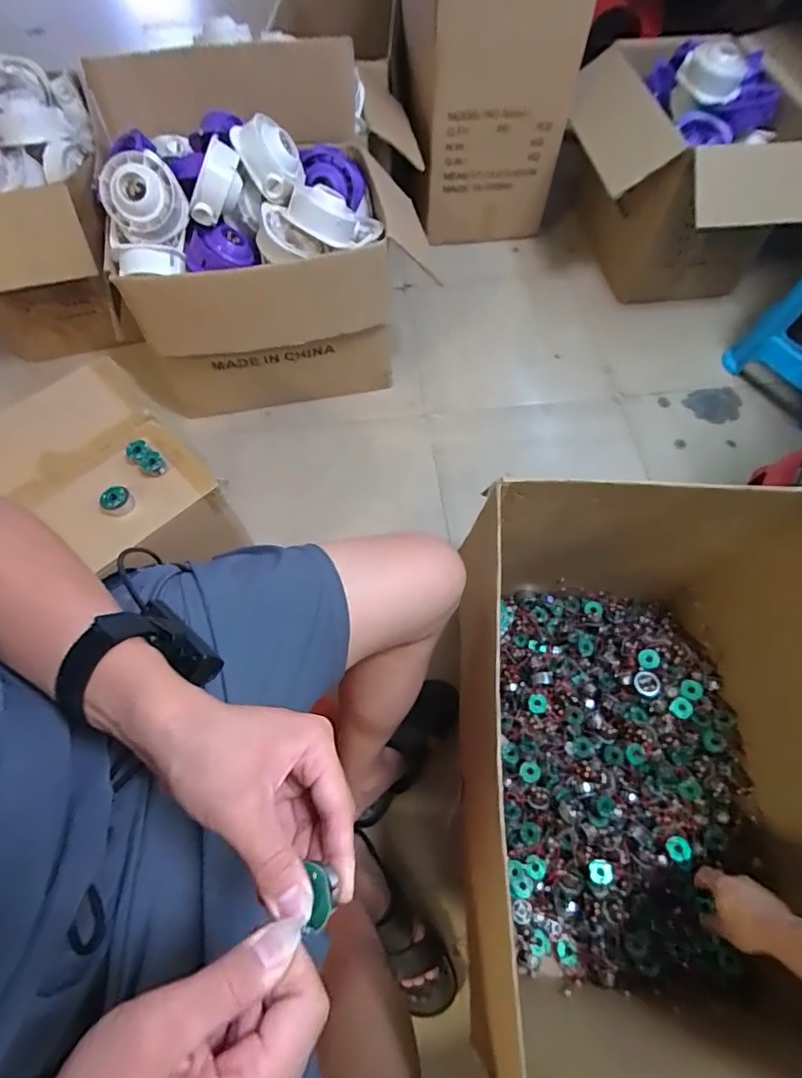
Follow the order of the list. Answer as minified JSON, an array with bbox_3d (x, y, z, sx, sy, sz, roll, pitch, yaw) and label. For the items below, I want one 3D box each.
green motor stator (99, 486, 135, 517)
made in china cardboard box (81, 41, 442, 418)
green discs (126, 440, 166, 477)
[{"bbox_3d":[-0.392,-0.051,0.697,0.037,0.021,0.040,0,63,1],"label":"green motor stator"},{"bbox_3d":[-0.329,-0.656,1.175,0.559,0.558,0.505,-11,63,-5],"label":"made in china cardboard box"},{"bbox_3d":[-0.371,-0.117,0.734,0.067,0.025,0.031,33,68,16],"label":"green discs"}]

